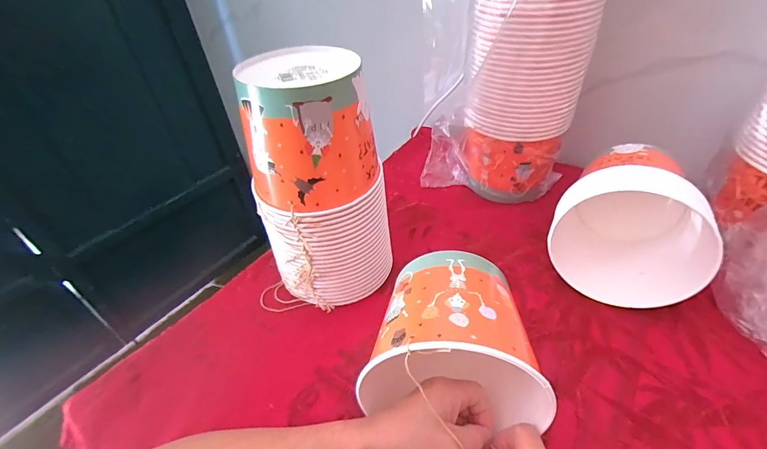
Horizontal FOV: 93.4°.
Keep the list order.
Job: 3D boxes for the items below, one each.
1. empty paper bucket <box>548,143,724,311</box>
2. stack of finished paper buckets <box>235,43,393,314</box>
[{"bbox_3d":[0.330,-0.011,0.480,0.164,0.146,0.196,20,46,28],"label":"empty paper bucket"},{"bbox_3d":[-0.080,-0.040,0.456,0.128,0.295,0.140,23,48,30],"label":"stack of finished paper buckets"}]

